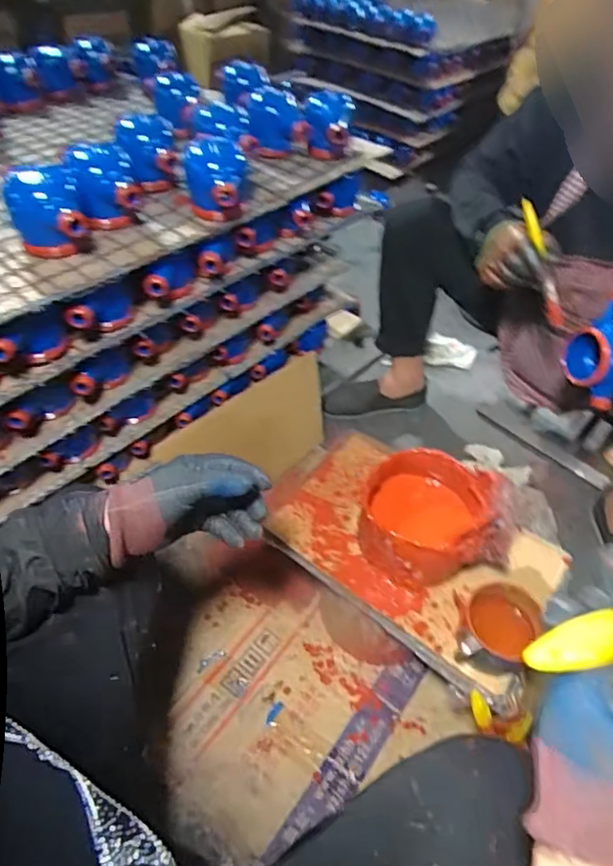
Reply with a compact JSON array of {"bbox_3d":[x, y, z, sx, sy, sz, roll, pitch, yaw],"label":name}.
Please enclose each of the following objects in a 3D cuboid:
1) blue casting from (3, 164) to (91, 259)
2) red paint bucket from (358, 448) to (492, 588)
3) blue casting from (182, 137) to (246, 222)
[{"bbox_3d":[-0.288,-0.242,0.609,0.076,0.083,0.093,-19,52,-21],"label":"blue casting"},{"bbox_3d":[0.158,0.119,0.764,0.152,0.112,0.169,15,48,9],"label":"red paint bucket"},{"bbox_3d":[-0.120,-0.331,0.716,0.082,0.084,0.131,-5,48,-9],"label":"blue casting"}]

